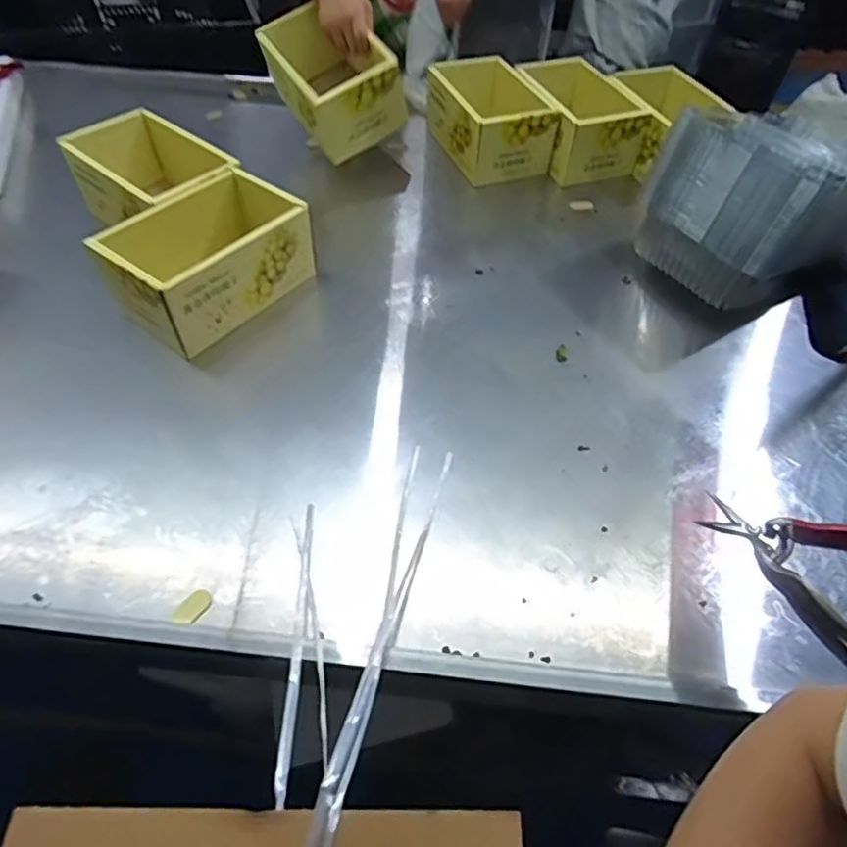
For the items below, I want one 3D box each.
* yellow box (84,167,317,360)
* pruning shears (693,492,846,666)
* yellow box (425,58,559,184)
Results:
[{"bbox_3d":[-0.271,-0.214,0.740,0.167,0.103,0.240,30,55,19],"label":"yellow box"},{"bbox_3d":[0.353,0.126,0.561,0.151,0.018,0.138,28,55,18],"label":"pruning shears"},{"bbox_3d":[0.112,-0.515,0.999,0.144,0.114,0.242,-16,54,-16],"label":"yellow box"}]

